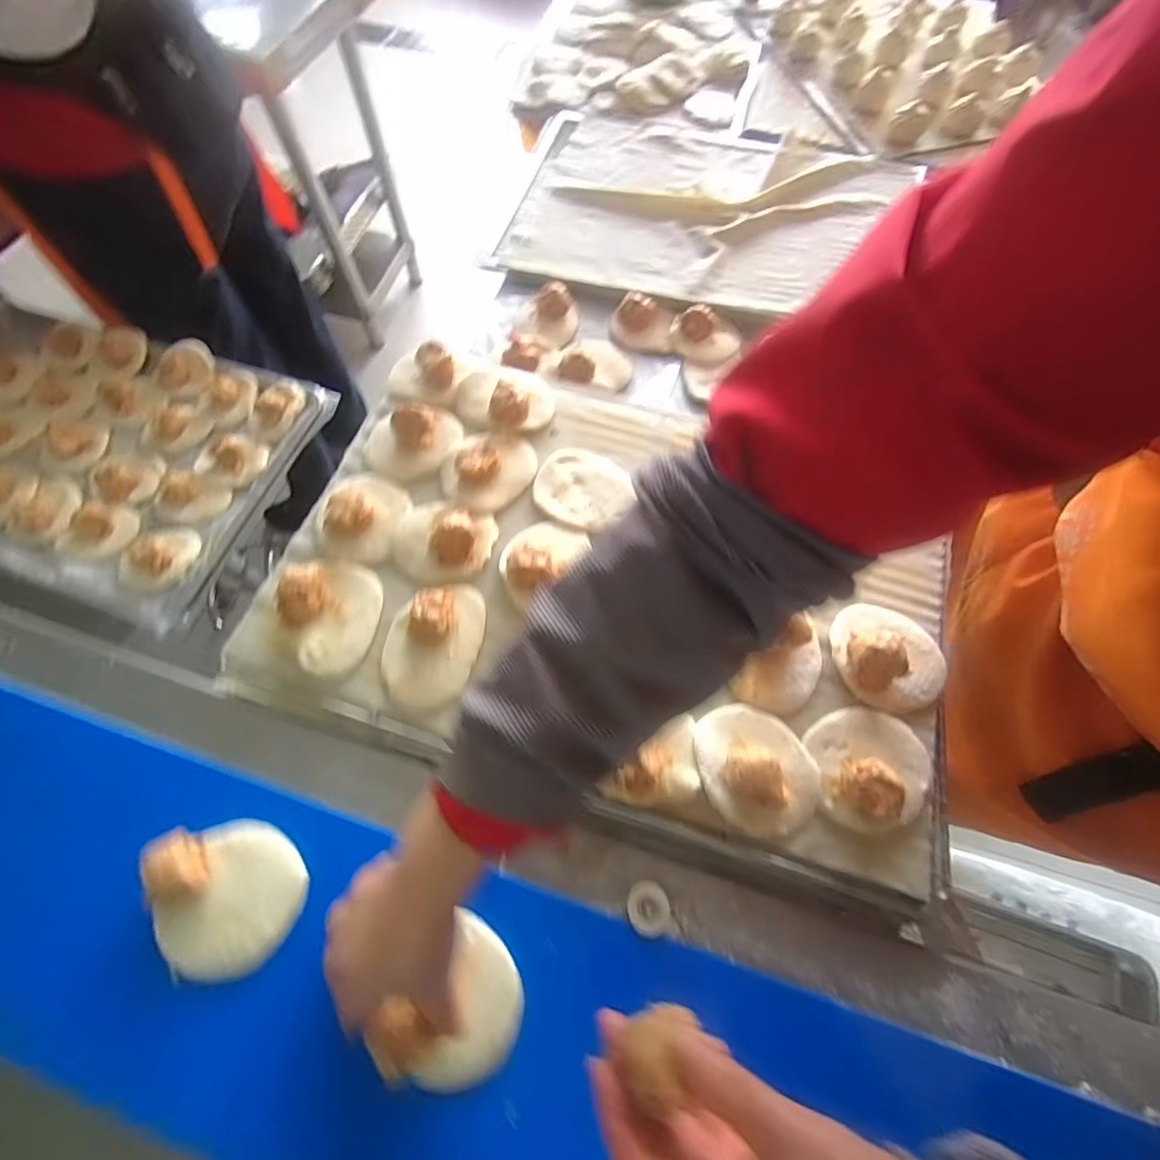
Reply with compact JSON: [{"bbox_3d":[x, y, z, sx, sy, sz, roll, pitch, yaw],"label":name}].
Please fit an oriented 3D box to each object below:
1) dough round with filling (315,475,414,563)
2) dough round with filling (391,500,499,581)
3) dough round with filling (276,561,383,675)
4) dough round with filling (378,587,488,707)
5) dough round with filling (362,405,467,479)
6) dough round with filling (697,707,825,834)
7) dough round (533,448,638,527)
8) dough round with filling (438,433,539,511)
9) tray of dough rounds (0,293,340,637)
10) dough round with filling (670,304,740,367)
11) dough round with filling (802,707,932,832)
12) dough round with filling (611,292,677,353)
[{"bbox_3d":[-0.210,-0.067,0.482,0.084,0.036,0.093,13,66,5],"label":"dough round with filling"},{"bbox_3d":[-0.127,-0.042,0.468,0.088,0.037,0.078,10,66,4],"label":"dough round with filling"},{"bbox_3d":[-0.214,0.023,0.439,0.078,0.032,0.099,-29,69,-13],"label":"dough round with filling"},{"bbox_3d":[-0.125,0.048,0.427,0.075,0.034,0.111,14,66,6],"label":"dough round with filling"},{"bbox_3d":[-0.173,-0.147,0.522,0.098,0.033,0.084,-9,66,-4],"label":"dough round with filling"},{"bbox_3d":[0.138,0.141,0.388,0.087,0.038,0.099,-21,67,-10],"label":"dough round with filling"},{"bbox_3d":[0.004,-0.093,0.510,0.092,0.008,0.088,0,65,0],"label":"dough round"},{"bbox_3d":[-0.093,-0.117,0.507,0.087,0.034,0.100,29,69,12],"label":"dough round with filling"},{"bbox_3d":[-0.724,-0.201,0.723,0.604,0.054,0.399,16,66,7],"label":"tray of dough rounds"},{"bbox_3d":[0.160,-0.315,0.655,0.070,0.023,0.088,-40,72,-17],"label":"dough round with filling"},{"bbox_3d":[0.230,0.141,0.390,0.090,0.034,0.086,0,65,0],"label":"dough round with filling"},{"bbox_3d":[0.084,-0.335,0.663,0.081,0.029,0.067,13,66,5],"label":"dough round with filling"}]

